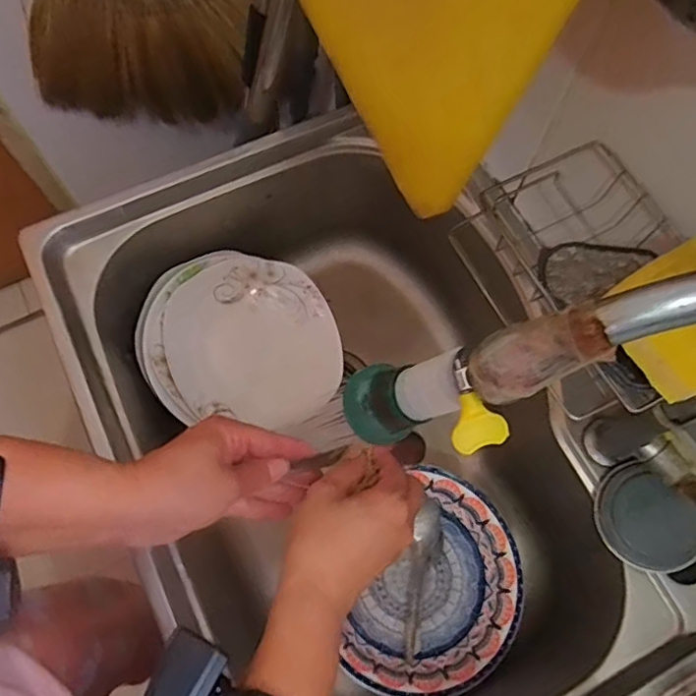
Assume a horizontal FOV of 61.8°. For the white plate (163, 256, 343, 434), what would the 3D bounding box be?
[{"bbox_3d":[-0.099,-0.004,0.616,0.170,0.023,0.176,5,74,-17],"label":"white plate"}]

